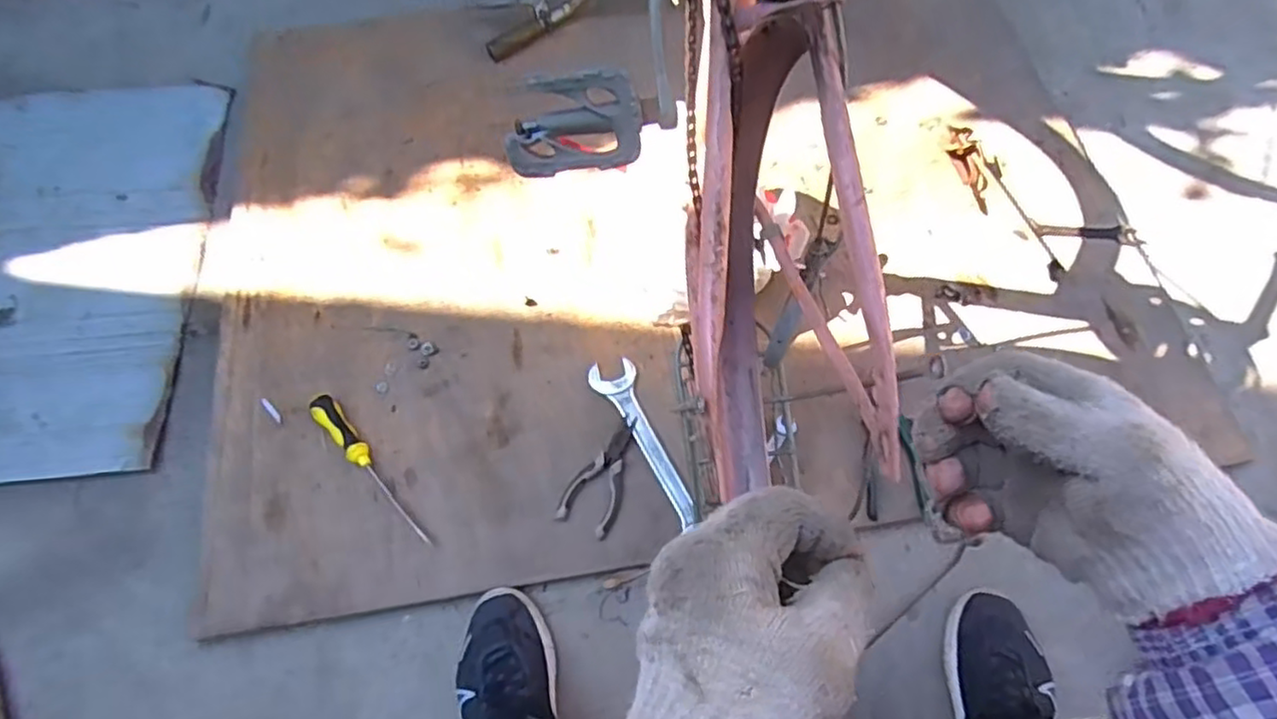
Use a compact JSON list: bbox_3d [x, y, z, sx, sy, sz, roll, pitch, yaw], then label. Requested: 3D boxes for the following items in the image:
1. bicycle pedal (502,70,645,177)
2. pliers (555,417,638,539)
[{"bbox_3d":[-0.044,-0.162,0.462,0.091,0.063,0.027,-4,30,3],"label":"bicycle pedal"},{"bbox_3d":[-0.040,0.139,0.835,0.068,0.022,0.148,22,67,12],"label":"pliers"}]

